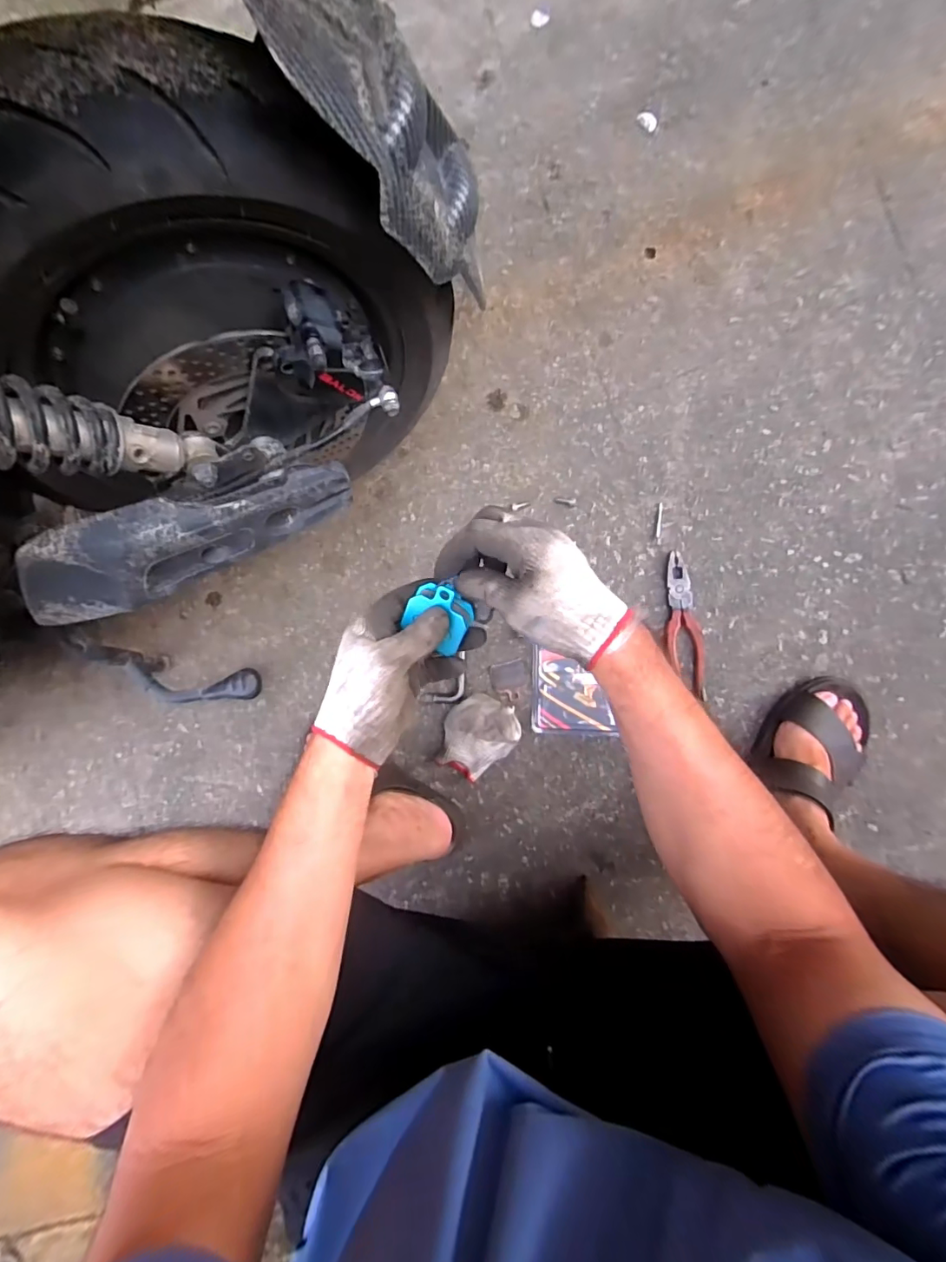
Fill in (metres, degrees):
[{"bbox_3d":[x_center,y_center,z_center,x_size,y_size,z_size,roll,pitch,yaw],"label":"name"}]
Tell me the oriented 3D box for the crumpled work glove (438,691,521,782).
[{"bbox_3d":[0.005,0.137,0.645,0.116,0.043,0.092,-40,81,2],"label":"crumpled work glove"}]

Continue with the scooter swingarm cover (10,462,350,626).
[{"bbox_3d":[-0.249,-0.080,0.420,0.290,0.095,0.050,-23,83,-8],"label":"scooter swingarm cover"}]

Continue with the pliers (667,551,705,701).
[{"bbox_3d":[0.274,-0.008,0.633,0.042,0.017,0.184,-3,85,6],"label":"pliers"}]

